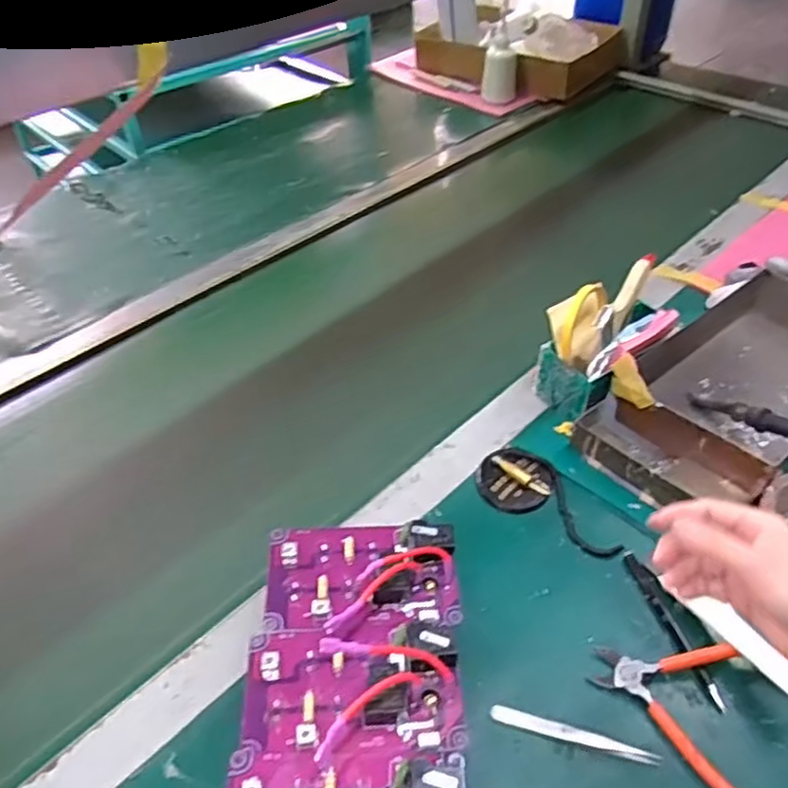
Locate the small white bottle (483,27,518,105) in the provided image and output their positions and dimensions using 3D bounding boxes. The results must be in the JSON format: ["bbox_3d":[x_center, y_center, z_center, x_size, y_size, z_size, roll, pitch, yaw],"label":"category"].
[{"bbox_3d":[0.203,-0.615,1.299,0.063,0.122,0.053,4,43,7],"label":"small white bottle"}]

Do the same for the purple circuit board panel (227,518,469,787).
[{"bbox_3d":[-0.026,0.182,0.438,0.138,0.038,0.247,0,43,3],"label":"purple circuit board panel"}]

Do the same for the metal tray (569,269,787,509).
[{"bbox_3d":[0.345,-0.006,0.685,0.333,0.062,0.169,-31,50,-28],"label":"metal tray"}]

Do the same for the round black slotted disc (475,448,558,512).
[{"bbox_3d":[0.114,0.080,0.644,0.072,0.016,0.060,8,44,11],"label":"round black slotted disc"}]

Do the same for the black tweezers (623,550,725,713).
[{"bbox_3d":[0.218,0.179,0.538,0.014,0.010,0.131,-13,44,-11],"label":"black tweezers"}]

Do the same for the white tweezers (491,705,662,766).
[{"bbox_3d":[0.125,0.239,0.482,0.113,0.006,0.013,11,44,15],"label":"white tweezers"}]

